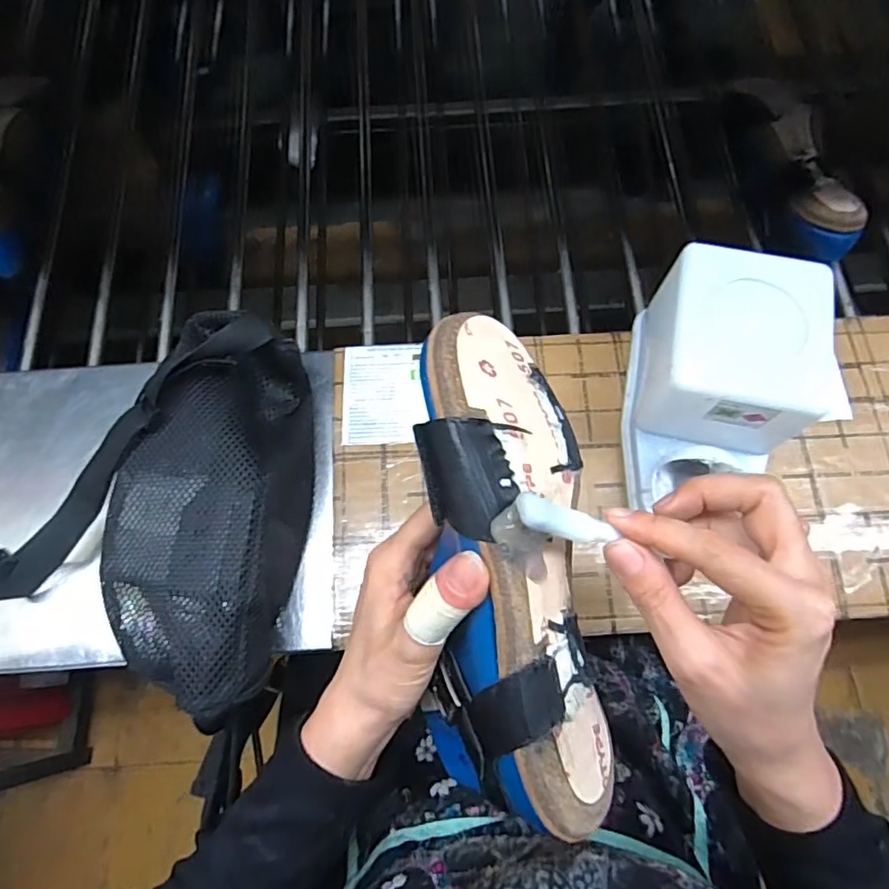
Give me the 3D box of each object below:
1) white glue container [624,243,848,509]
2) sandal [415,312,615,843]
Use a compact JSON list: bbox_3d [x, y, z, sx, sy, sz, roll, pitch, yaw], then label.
[{"bbox_3d":[0.190,-0.044,0.389,0.104,0.106,0.155,9,71,3],"label":"white glue container"},{"bbox_3d":[0.028,0.053,0.254,0.067,0.086,0.232,-12,83,42],"label":"sandal"}]

